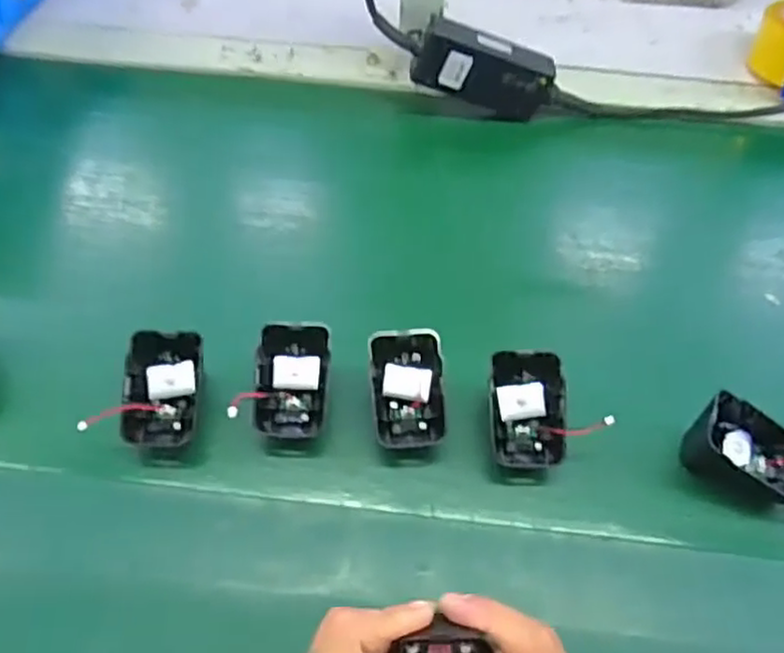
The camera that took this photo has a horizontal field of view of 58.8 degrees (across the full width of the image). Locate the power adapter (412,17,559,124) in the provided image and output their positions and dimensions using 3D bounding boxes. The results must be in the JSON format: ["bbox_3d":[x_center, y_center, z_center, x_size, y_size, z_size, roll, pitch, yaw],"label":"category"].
[{"bbox_3d":[0.078,-0.217,0.591,0.119,0.058,0.031,15,49,-15],"label":"power adapter"}]

